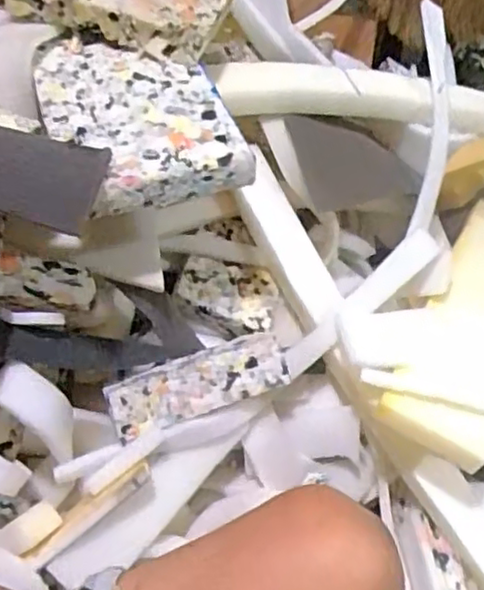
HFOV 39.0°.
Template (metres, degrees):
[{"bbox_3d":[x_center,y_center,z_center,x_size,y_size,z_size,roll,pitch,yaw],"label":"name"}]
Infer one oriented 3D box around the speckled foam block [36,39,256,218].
[{"bbox_3d":[-0.103,-0.170,0.651,0.156,0.043,0.221,-14,51,-20],"label":"speckled foam block"}]

